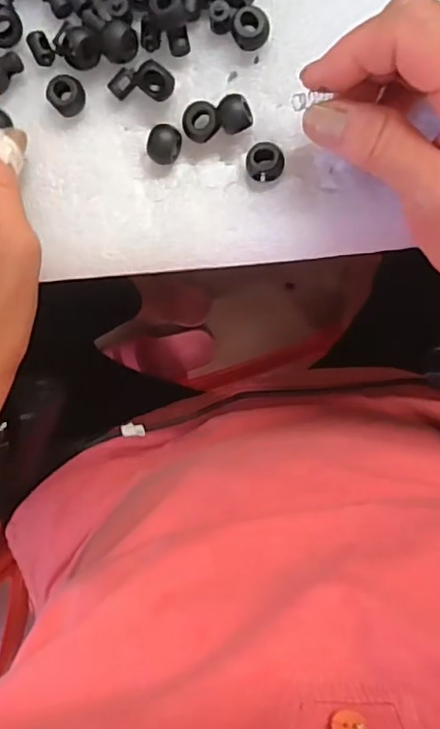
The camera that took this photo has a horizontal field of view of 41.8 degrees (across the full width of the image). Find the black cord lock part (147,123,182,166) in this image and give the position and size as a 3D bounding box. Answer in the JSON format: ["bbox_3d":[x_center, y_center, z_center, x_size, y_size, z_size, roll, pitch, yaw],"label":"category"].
[{"bbox_3d":[-0.026,-0.103,0.273,0.014,0.012,0.017,14,94,2],"label":"black cord lock part"}]

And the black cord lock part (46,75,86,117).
[{"bbox_3d":[-0.072,-0.127,0.272,0.017,0.011,0.015,-44,90,5],"label":"black cord lock part"}]

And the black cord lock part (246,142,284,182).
[{"bbox_3d":[0.021,-0.095,0.271,0.017,0.011,0.016,15,94,2],"label":"black cord lock part"}]

